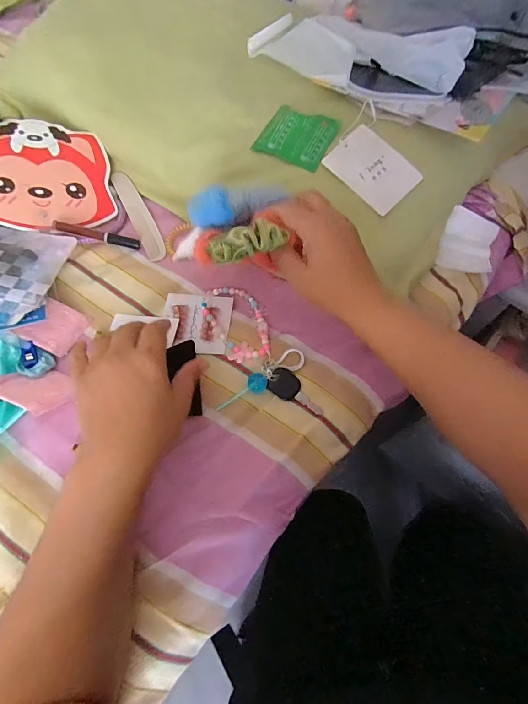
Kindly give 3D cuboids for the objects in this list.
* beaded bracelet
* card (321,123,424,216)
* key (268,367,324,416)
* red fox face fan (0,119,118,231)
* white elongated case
[{"bbox_3d":[-0.032,-0.035,0.384,0.063,0.016,0.104,-16,65,-7],"label":"beaded bracelet"},{"bbox_3d":[0.119,-0.201,0.378,0.064,0.004,0.093,-43,82,-3],"label":"card"},{"bbox_3d":[0.034,0.041,0.350,0.059,0.008,0.028,33,69,16],"label":"key"},{"bbox_3d":[-0.286,-0.228,0.439,0.163,0.006,0.156,-9,78,-25],"label":"red fox face fan"},{"bbox_3d":[-0.167,-0.187,0.461,0.027,0.011,0.151,-26,66,-11],"label":"white elongated case"}]

